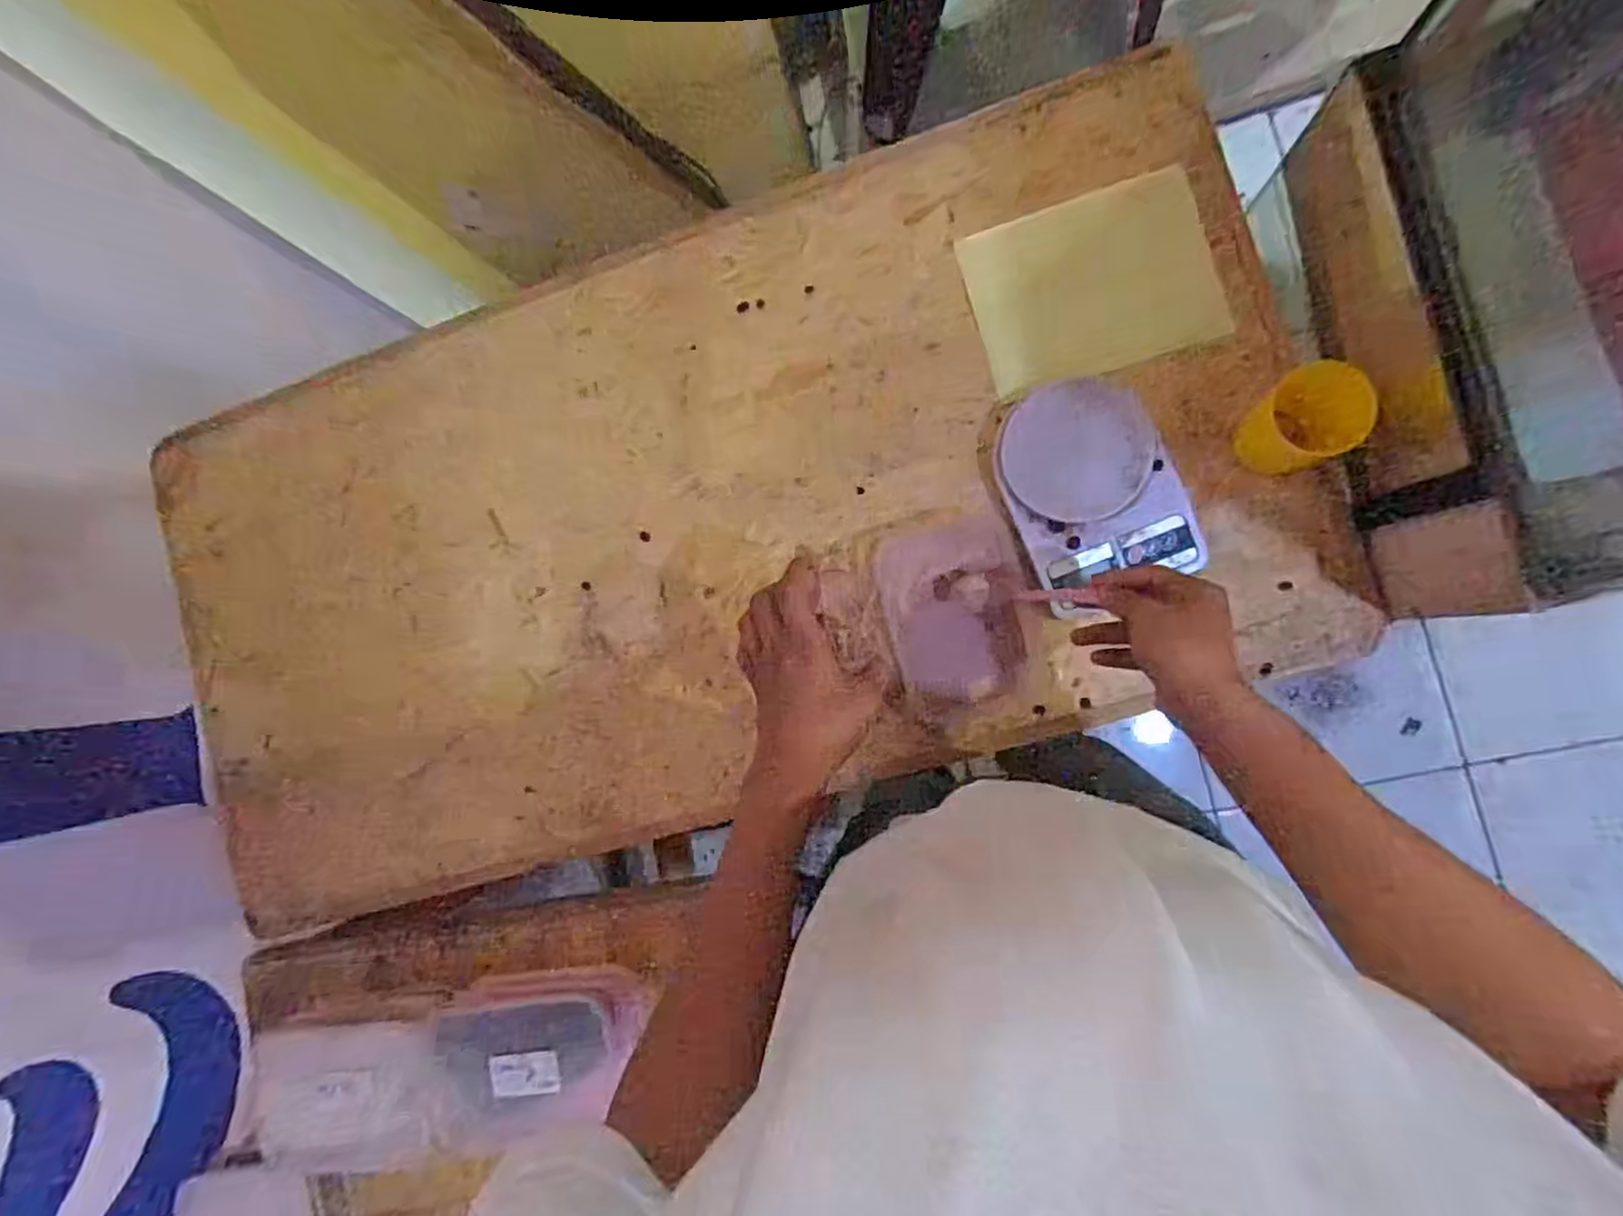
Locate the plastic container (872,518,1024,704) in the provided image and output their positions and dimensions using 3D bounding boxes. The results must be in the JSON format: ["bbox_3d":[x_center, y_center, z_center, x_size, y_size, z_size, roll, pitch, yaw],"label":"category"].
[{"bbox_3d":[0.131,0.004,0.657,0.120,0.035,0.157,-13,84,8],"label":"plastic container"}]

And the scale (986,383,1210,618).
[{"bbox_3d":[0.247,-0.104,0.644,0.137,0.038,0.190,-23,83,7],"label":"scale"}]

